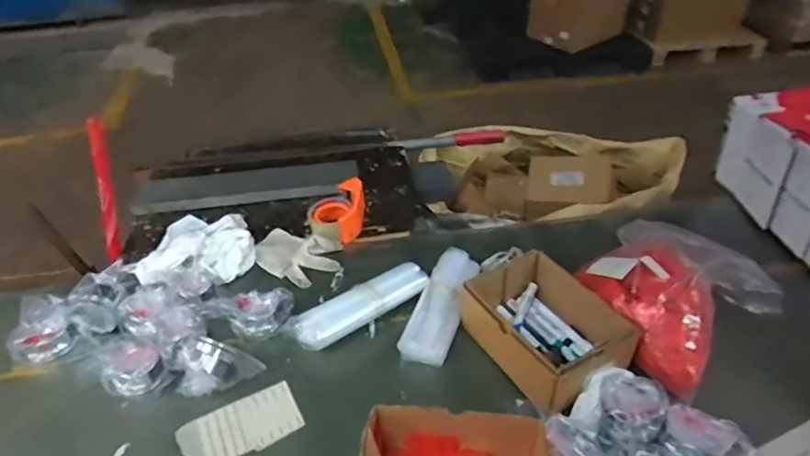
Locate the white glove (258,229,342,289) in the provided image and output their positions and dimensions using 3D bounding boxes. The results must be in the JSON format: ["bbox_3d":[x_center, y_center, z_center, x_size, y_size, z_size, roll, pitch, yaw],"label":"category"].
[{"bbox_3d":[-0.197,0.047,0.991,0.163,0.025,0.114,13,40,19],"label":"white glove"}]

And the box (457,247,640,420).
[{"bbox_3d":[0.204,0.144,0.792,0.161,0.085,0.213,-22,42,-23],"label":"box"}]

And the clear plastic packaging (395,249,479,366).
[{"bbox_3d":[0.056,0.121,0.860,0.076,0.054,0.215,12,41,17],"label":"clear plastic packaging"}]

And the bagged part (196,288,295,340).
[{"bbox_3d":[-0.259,0.131,0.863,0.159,0.051,0.064,-1,38,3],"label":"bagged part"}]

